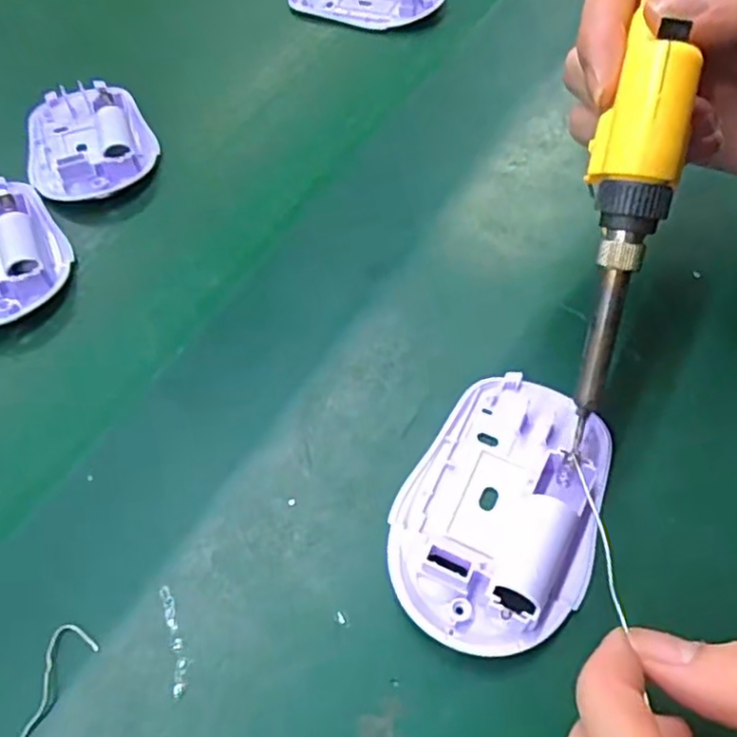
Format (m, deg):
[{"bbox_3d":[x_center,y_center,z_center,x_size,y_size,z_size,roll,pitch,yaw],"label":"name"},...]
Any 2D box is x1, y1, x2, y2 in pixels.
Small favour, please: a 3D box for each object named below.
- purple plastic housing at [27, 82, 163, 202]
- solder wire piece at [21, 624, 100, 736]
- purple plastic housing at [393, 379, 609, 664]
[{"bbox_3d":[-0.140,-0.118,0.330,0.059,0.014,0.084,-20,57,-14],"label":"purple plastic housing"},{"bbox_3d":[-0.093,0.089,0.192,0.013,0.004,0.030,26,59,16],"label":"solder wire piece"},{"bbox_3d":[0.045,0.043,0.217,0.061,0.018,0.093,25,59,15],"label":"purple plastic housing"}]

